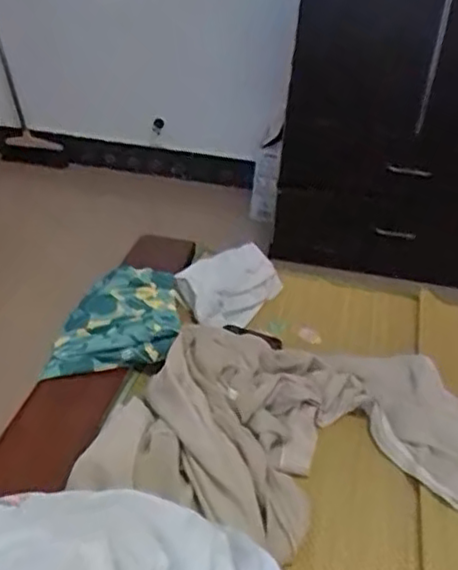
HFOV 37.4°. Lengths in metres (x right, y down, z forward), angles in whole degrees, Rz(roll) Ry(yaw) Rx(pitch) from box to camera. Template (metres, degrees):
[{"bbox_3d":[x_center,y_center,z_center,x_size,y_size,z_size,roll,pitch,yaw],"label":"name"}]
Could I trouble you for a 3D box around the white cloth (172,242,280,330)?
[{"bbox_3d":[0.000,0.002,1.220,0.124,0.083,0.208,23,36,27],"label":"white cloth"}]

